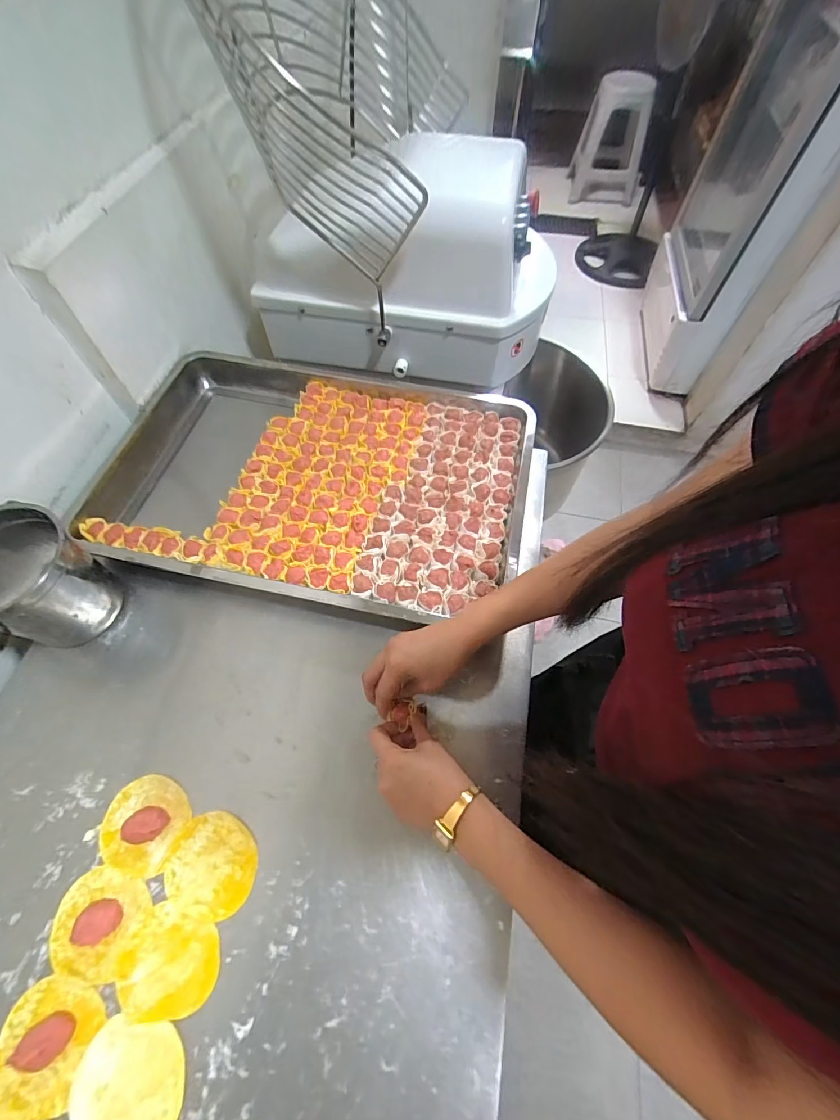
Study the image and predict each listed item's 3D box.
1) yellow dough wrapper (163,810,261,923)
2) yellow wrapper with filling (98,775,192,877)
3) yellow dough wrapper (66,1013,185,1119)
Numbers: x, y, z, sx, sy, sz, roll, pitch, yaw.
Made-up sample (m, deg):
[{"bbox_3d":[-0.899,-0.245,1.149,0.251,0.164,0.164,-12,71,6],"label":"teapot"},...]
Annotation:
[{"bbox_3d":[-0.203,0.300,0.418,0.084,0.004,0.079,21,62,11],"label":"yellow dough wrapper"},{"bbox_3d":[-0.283,0.263,0.427,0.079,0.022,0.082,0,60,-1],"label":"yellow wrapper with filling"},{"bbox_3d":[-0.238,0.429,0.348,0.088,0.004,0.076,7,60,3],"label":"yellow dough wrapper"}]

